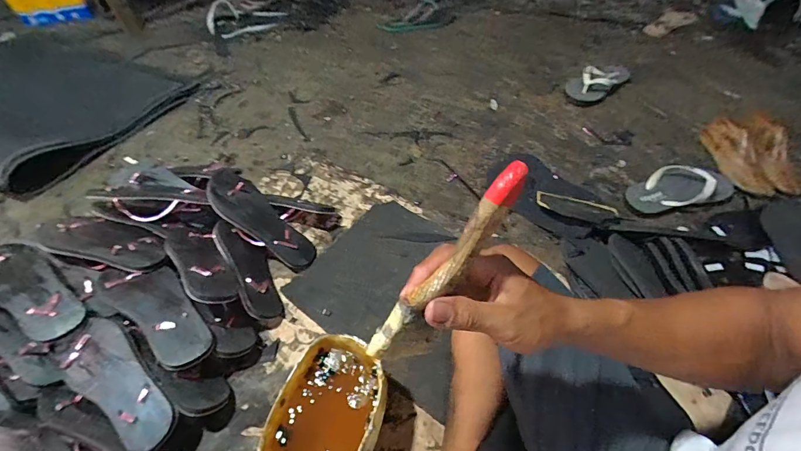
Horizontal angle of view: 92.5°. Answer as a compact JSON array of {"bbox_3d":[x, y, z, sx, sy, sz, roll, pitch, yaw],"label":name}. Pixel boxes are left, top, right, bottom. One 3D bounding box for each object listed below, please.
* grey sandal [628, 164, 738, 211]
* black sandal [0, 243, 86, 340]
[{"bbox_3d":[0.618,-0.082,0.840,0.238,0.044,0.094,-3,50,-3],"label":"grey sandal"},{"bbox_3d":[-0.598,0.091,0.607,0.248,0.029,0.089,23,53,18],"label":"black sandal"}]

